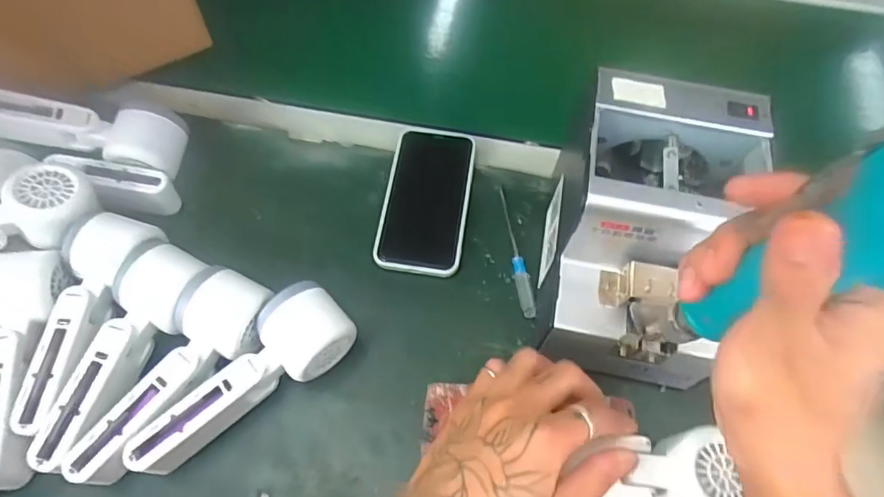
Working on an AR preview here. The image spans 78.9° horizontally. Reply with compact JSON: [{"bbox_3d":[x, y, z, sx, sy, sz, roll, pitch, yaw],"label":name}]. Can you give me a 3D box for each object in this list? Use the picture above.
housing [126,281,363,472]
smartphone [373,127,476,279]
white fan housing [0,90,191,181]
[{"bbox_3d":[-0.137,0.095,0.379,0.054,0.058,0.164,40,66,18],"label":"housing"},{"bbox_3d":[-0.013,-0.046,0.482,0.074,0.016,0.145,8,61,2],"label":"smartphone"},{"bbox_3d":[-0.308,-0.098,0.450,0.168,0.046,0.056,7,58,-25],"label":"white fan housing"}]

